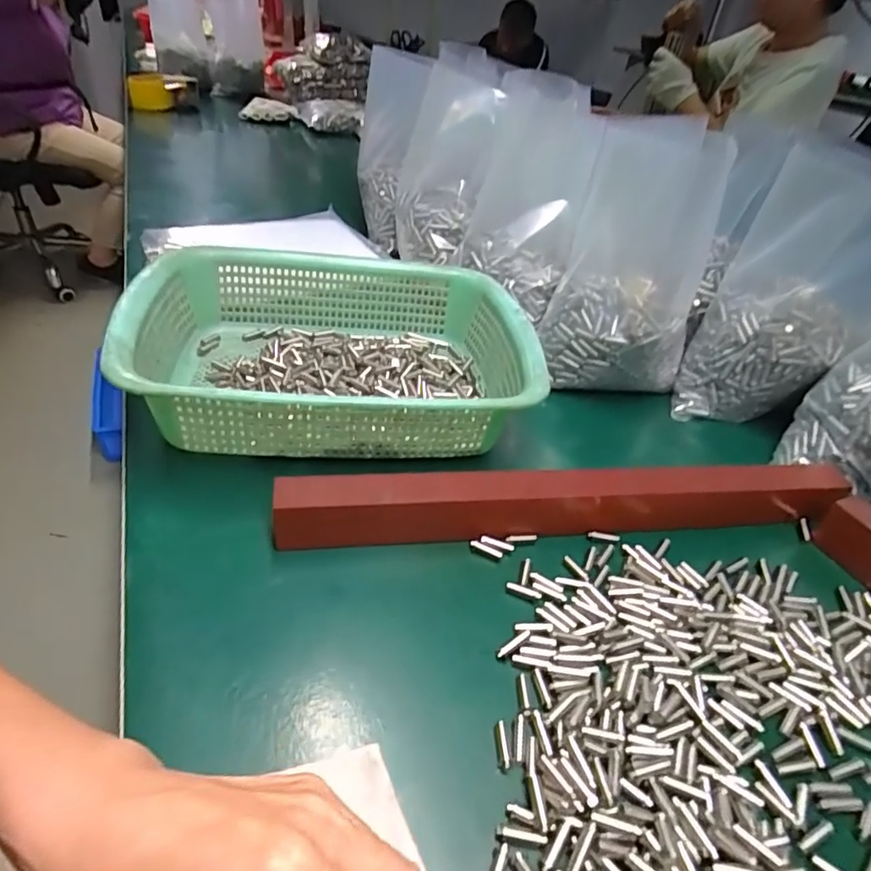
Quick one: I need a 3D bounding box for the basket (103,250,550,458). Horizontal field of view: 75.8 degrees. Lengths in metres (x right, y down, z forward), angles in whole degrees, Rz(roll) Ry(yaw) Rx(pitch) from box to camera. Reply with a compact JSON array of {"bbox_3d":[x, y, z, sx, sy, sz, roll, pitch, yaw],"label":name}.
[{"bbox_3d":[-0.075,-0.068,0.442,0.284,0.077,0.214,-2,37,-11],"label":"basket"}]

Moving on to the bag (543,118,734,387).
[{"bbox_3d":[0.177,-0.158,0.498,0.117,0.238,0.069,15,3,12],"label":"bag"}]

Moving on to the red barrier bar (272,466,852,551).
[{"bbox_3d":[0.095,0.044,0.374,0.386,0.040,0.027,-1,37,-10],"label":"red barrier bar"}]

